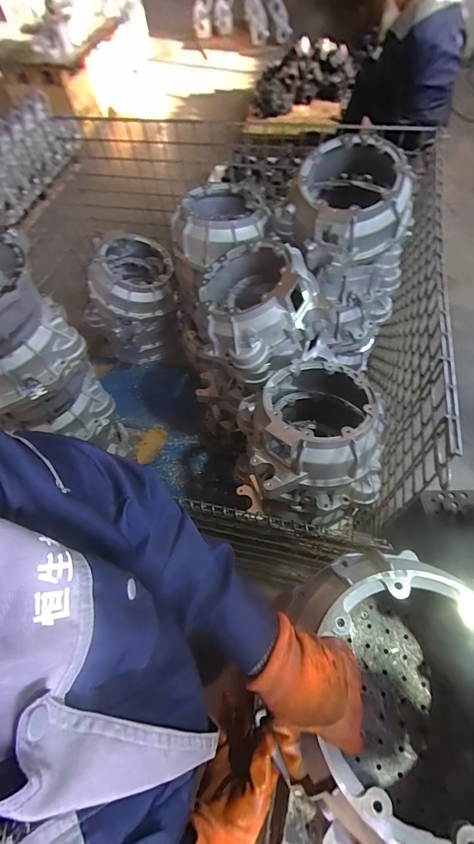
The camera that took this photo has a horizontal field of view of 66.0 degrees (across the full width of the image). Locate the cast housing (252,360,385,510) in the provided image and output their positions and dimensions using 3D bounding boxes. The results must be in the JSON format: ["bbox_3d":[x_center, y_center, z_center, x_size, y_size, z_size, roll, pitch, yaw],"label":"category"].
[{"bbox_3d":[0.186,0.020,0.846,0.284,0.198,0.319,2,60,5],"label":"cast housing"}]

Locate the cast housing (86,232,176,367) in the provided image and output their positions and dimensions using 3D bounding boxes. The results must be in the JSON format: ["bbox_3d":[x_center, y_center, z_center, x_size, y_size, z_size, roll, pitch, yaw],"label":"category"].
[{"bbox_3d":[-0.382,-0.436,1.365,0.333,0.407,0.254,-12,60,-3],"label":"cast housing"}]

